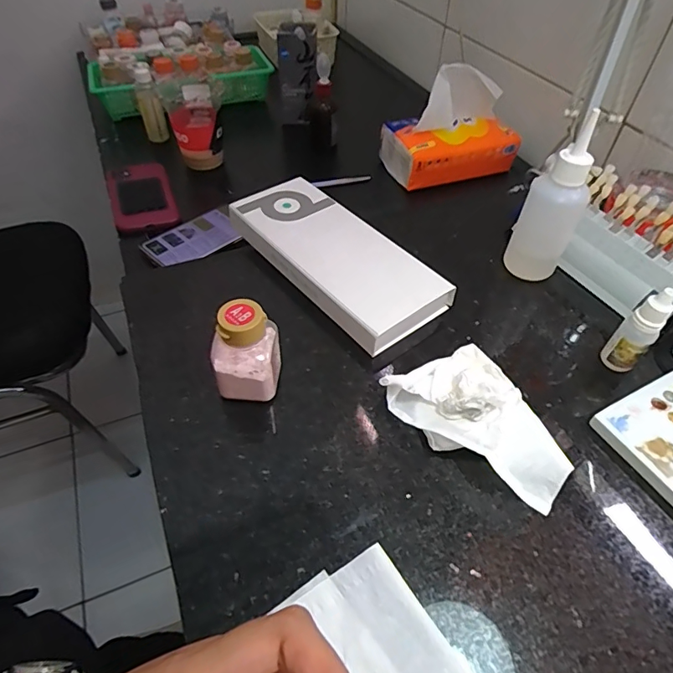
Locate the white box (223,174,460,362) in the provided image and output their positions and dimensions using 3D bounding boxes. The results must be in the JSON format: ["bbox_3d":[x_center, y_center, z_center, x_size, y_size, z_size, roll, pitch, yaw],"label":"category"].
[{"bbox_3d":[-0.004,-0.073,0.431,0.092,0.034,0.214,-32,56,-25],"label":"white box"}]

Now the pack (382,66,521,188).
[{"bbox_3d":[0.164,-0.293,0.647,0.178,0.125,0.092,-16,51,-14],"label":"pack"}]

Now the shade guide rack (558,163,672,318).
[{"bbox_3d":[0.254,-0.079,0.410,0.065,0.074,0.133,-28,54,-23],"label":"shade guide rack"}]

